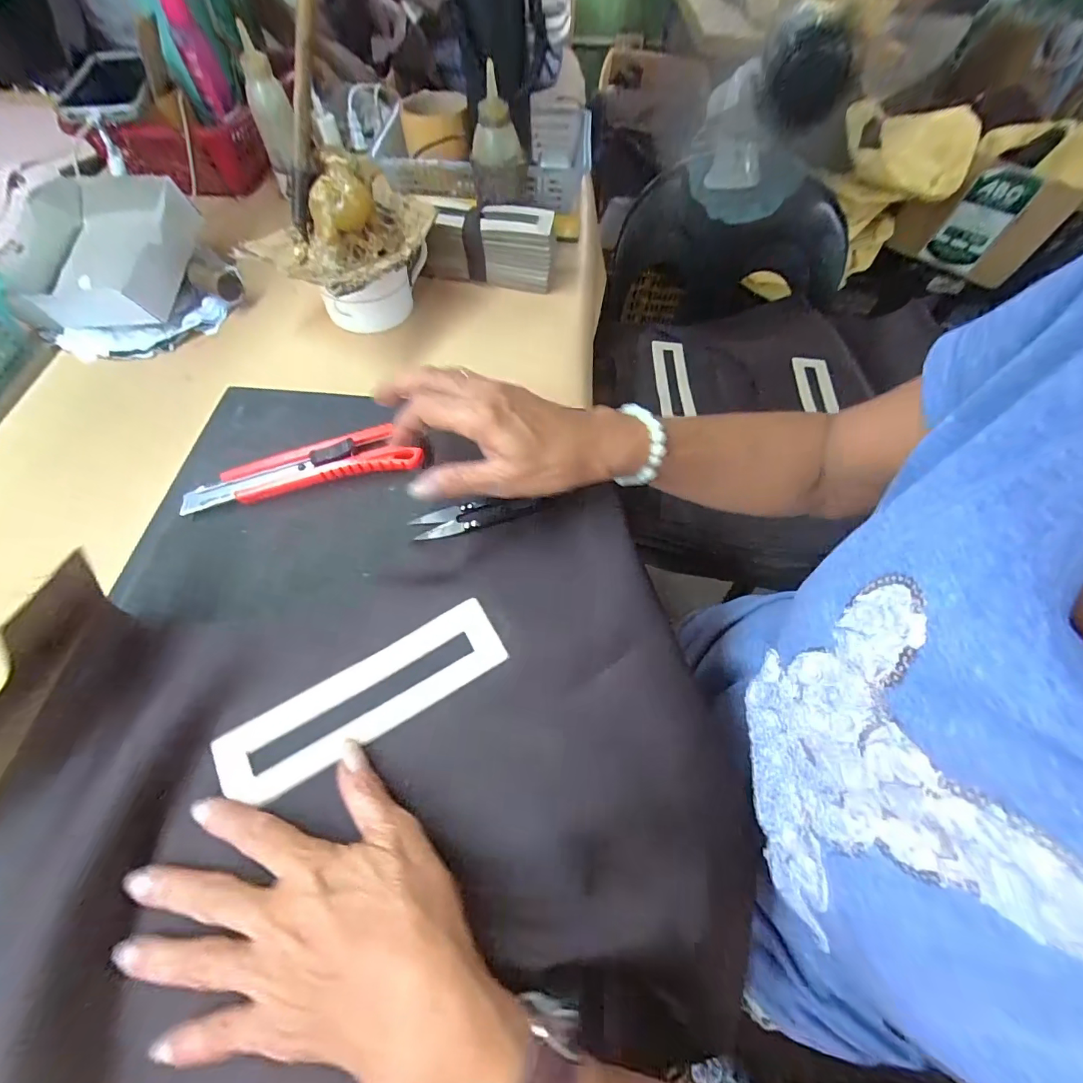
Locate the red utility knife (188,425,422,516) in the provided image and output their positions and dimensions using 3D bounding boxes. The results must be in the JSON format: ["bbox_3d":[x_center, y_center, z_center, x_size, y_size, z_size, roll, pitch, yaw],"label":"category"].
[{"bbox_3d":[-0.165,-0.051,0.323,0.154,0.021,0.032,-13,62,-9],"label":"red utility knife"}]

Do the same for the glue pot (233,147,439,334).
[{"bbox_3d":[-0.174,-0.265,0.416,0.117,0.119,0.132,31,65,14],"label":"glue pot"}]

